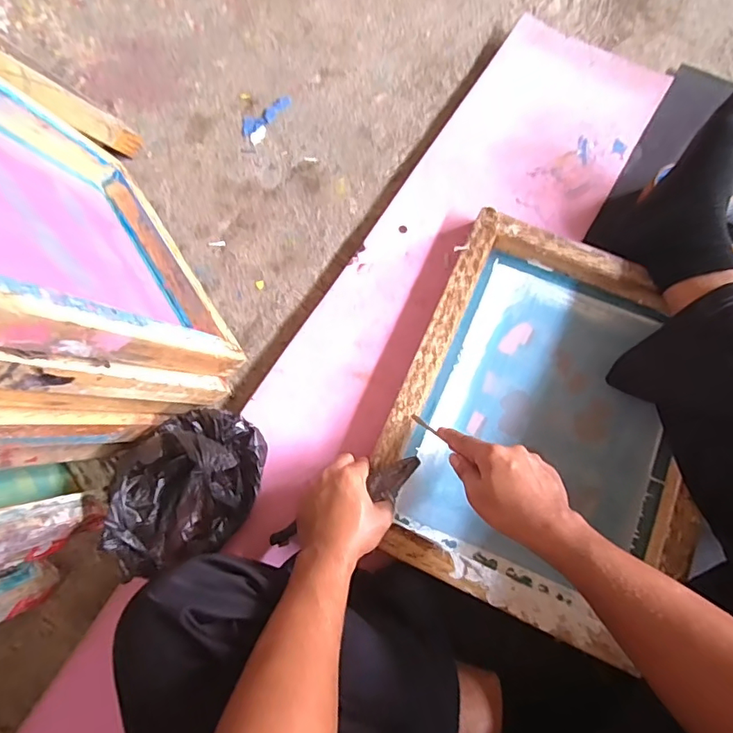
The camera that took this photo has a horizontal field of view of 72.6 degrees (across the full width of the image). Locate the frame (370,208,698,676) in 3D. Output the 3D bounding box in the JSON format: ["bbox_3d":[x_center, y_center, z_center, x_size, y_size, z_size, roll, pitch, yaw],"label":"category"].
[{"bbox_3d":[0.224,0.061,0.624,0.347,0.046,0.463,23,75,9],"label":"frame"}]

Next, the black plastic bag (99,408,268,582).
[{"bbox_3d":[-0.208,0.137,0.582,0.175,0.117,0.155,-19,73,-3],"label":"black plastic bag"}]

